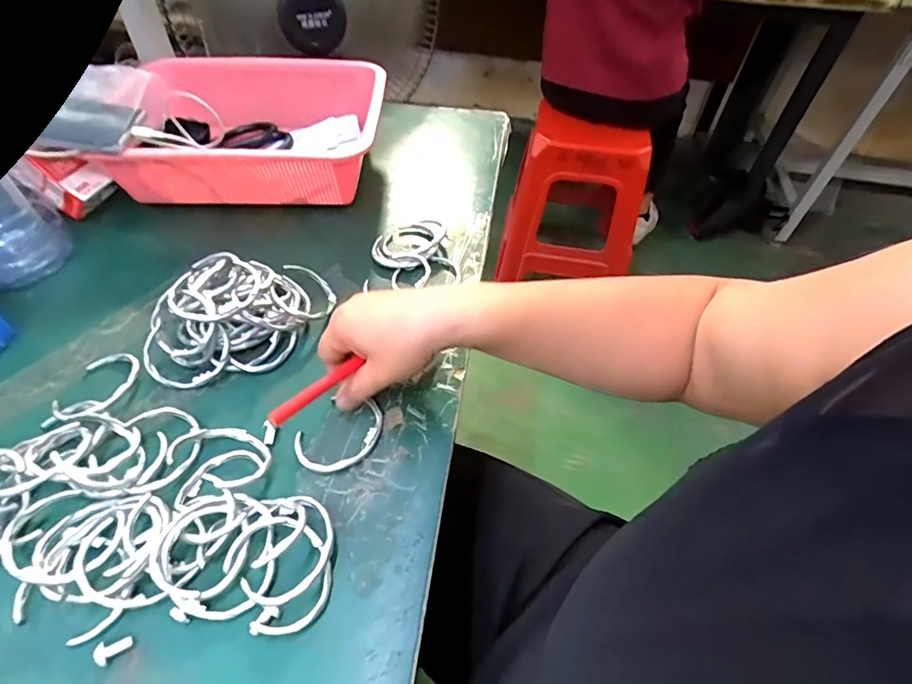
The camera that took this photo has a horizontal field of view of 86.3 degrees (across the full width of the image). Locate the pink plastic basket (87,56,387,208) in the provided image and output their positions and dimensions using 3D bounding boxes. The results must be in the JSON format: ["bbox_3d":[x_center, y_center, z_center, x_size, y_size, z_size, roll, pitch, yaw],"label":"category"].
[{"bbox_3d":[-0.220,-0.232,0.556,0.264,0.094,0.200,1,50,0],"label":"pink plastic basket"}]

